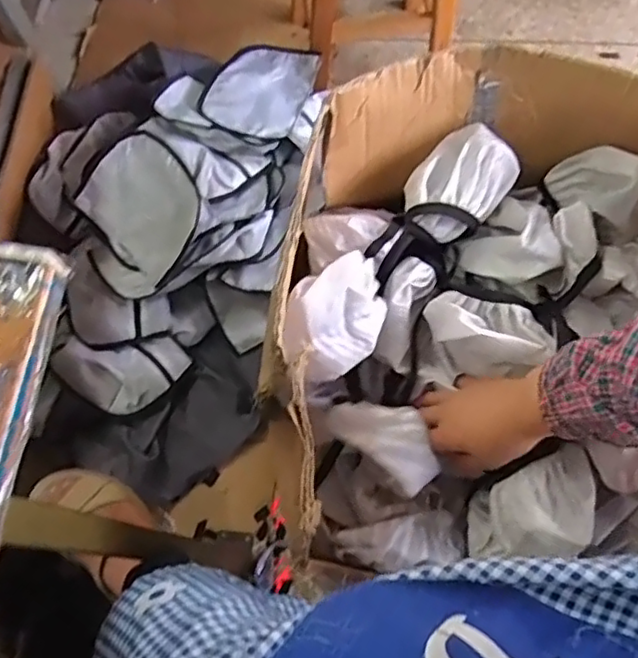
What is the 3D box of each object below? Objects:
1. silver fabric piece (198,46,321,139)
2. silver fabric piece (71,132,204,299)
[{"bbox_3d":[-0.106,-0.407,1.068,0.169,0.023,0.230,13,54,4],"label":"silver fabric piece"},{"bbox_3d":[-0.282,-0.179,0.952,0.218,0.030,0.211,40,105,16],"label":"silver fabric piece"}]

